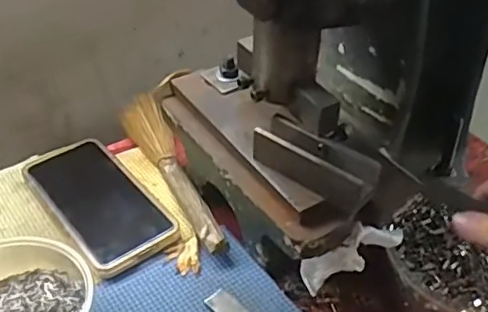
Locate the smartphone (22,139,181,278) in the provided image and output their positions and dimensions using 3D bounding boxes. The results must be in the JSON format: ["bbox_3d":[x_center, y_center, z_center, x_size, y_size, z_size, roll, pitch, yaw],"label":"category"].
[{"bbox_3d":[-0.127,0.037,0.491,0.075,0.008,0.156,-27,47,-30],"label":"smartphone"}]

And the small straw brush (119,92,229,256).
[{"bbox_3d":[-0.070,0.006,0.522,0.036,0.022,0.232,-15,42,-19],"label":"small straw brush"}]

